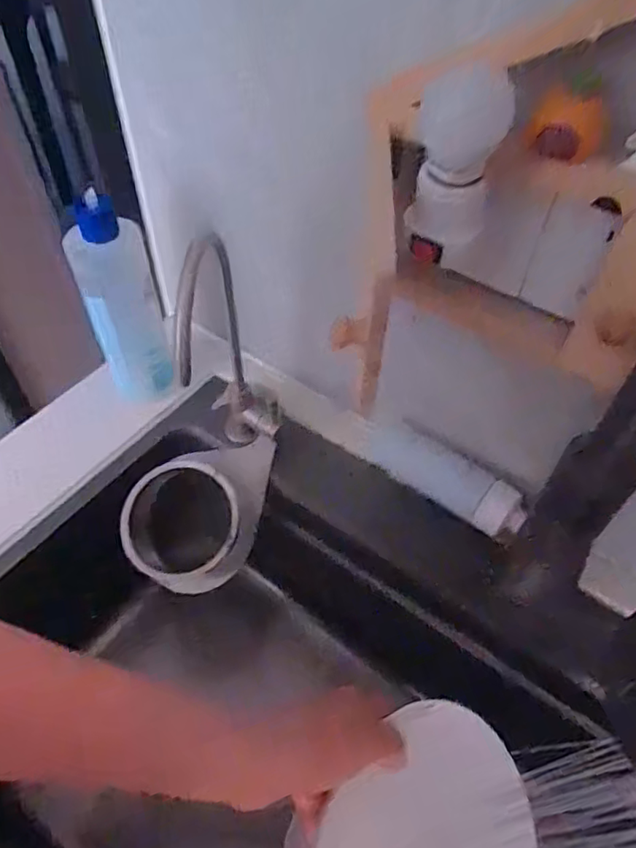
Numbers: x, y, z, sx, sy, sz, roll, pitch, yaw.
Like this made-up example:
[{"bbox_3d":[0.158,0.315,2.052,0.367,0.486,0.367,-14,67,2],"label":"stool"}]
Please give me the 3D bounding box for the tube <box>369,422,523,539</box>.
[{"bbox_3d":[0.112,0.050,0.528,0.155,0.055,0.032,36,59,24],"label":"tube"}]

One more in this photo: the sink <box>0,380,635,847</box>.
[{"bbox_3d":[-0.025,0.311,0.450,0.511,0.224,0.646,-35,60,-25],"label":"sink"}]

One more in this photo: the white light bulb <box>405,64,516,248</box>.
[{"bbox_3d":[0.072,-0.142,0.306,0.046,0.077,0.045,17,53,12],"label":"white light bulb"}]

